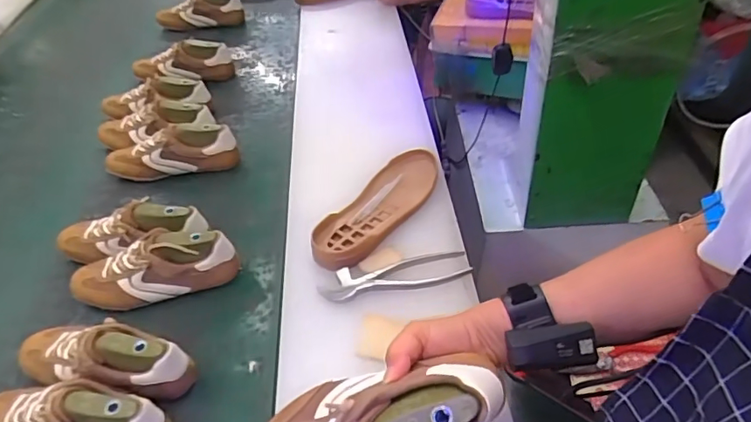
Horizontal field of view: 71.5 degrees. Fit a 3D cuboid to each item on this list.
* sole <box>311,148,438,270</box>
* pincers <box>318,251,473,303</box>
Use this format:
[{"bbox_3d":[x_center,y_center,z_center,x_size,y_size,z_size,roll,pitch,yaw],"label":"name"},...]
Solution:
[{"bbox_3d":[0.008,-0.012,0.756,0.088,0.022,0.263,23,51,28],"label":"sole"},{"bbox_3d":[0.025,0.083,0.670,0.190,0.013,0.044,-11,43,-3],"label":"pincers"}]

